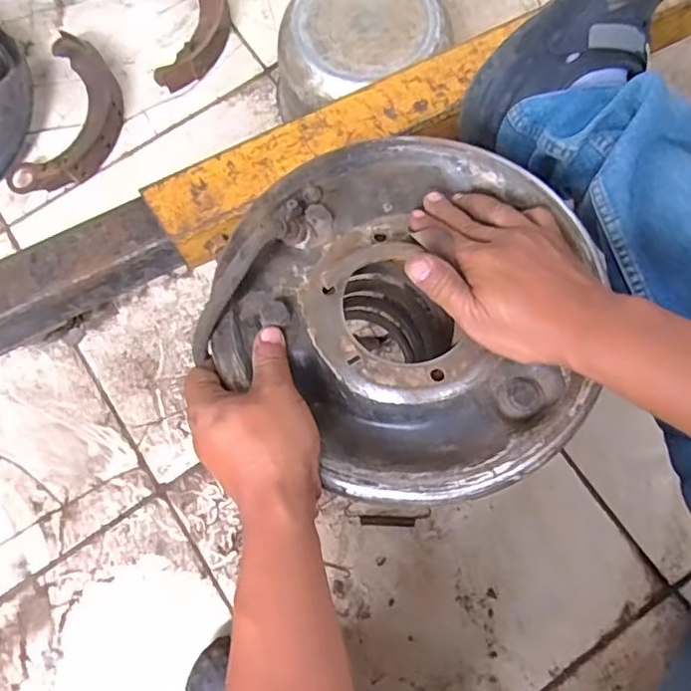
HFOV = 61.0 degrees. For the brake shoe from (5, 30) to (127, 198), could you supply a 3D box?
[{"bbox_3d":[-0.364,-0.306,0.789,0.122,0.037,0.225,13,78,4],"label":"brake shoe"}]

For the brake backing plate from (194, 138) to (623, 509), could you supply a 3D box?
[{"bbox_3d":[0.046,-0.034,0.400,0.259,0.053,0.249,0,78,1],"label":"brake backing plate"}]

